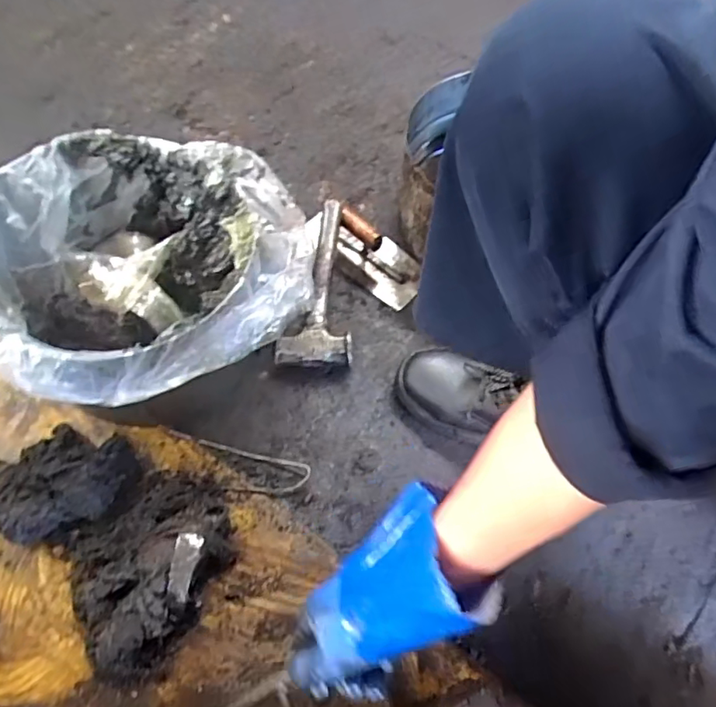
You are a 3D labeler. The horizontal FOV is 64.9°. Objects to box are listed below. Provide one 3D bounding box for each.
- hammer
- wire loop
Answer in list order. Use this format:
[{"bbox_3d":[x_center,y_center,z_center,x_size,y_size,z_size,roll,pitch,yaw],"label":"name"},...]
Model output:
[{"bbox_3d":[-0.049,-0.093,0.715,0.091,0.038,0.218,3,77,0],"label":"hammer"},{"bbox_3d":[-0.146,0.130,0.649,0.179,0.015,0.053,15,63,6],"label":"wire loop"}]

